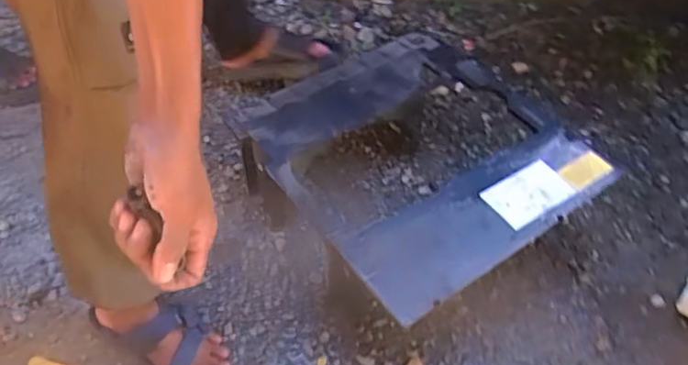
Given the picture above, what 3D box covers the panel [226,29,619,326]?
[{"bbox_3d":[0.112,-0.070,0.999,0.461,0.056,0.507,-26,55,-26],"label":"panel"}]

